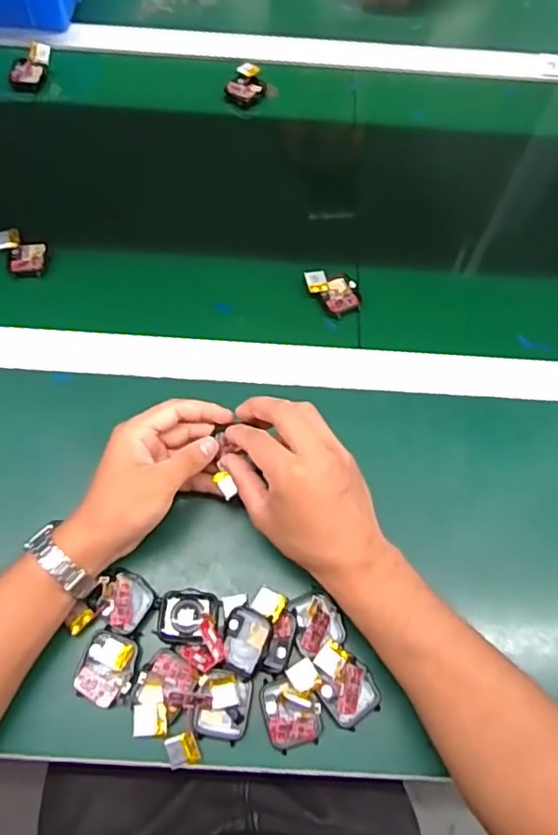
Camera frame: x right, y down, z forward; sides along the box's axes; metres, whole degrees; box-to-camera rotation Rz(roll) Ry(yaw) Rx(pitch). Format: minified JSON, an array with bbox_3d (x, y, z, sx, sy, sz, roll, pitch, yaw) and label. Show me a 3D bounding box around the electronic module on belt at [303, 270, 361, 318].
[{"bbox_3d":[0.052,-0.119,0.573,0.047,0.020,0.046,-12,66,-7],"label":"electronic module on belt"}]

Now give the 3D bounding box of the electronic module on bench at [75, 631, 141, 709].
[{"bbox_3d":[-0.123,0.179,0.429,0.039,0.008,0.048,10,66,4],"label":"electronic module on bench"}]

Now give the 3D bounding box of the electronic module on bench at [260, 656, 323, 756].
[{"bbox_3d":[0.011,0.201,0.419,0.042,0.015,0.051,-13,67,-7],"label":"electronic module on bench"}]

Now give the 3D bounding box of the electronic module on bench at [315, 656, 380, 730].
[{"bbox_3d":[0.050,0.196,0.428,0.038,0.010,0.039,-30,70,-13],"label":"electronic module on bench"}]

